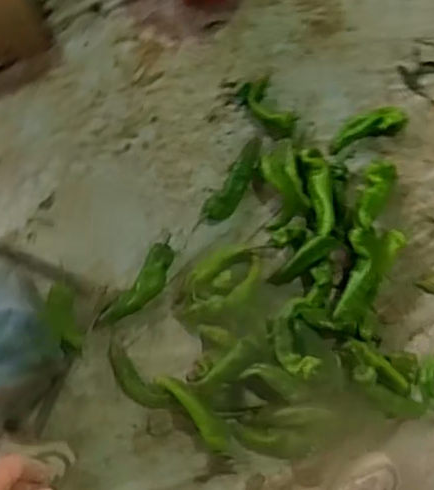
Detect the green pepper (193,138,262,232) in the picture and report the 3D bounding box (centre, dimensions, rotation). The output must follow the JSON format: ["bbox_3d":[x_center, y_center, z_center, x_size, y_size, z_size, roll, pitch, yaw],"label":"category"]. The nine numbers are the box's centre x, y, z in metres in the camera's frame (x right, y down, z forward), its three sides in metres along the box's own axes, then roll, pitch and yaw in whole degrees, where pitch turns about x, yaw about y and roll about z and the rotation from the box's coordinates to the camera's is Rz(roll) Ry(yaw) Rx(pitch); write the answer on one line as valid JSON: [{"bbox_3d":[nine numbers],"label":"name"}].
[{"bbox_3d":[0.033,-0.115,1.219,0.054,0.046,0.214,35,84,2],"label":"green pepper"}]

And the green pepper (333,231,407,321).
[{"bbox_3d":[0.295,0.058,1.190,0.071,0.055,0.200,27,84,1],"label":"green pepper"}]

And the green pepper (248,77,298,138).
[{"bbox_3d":[0.108,-0.273,1.244,0.063,0.038,0.123,-36,86,-5],"label":"green pepper"}]

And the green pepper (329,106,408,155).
[{"bbox_3d":[0.299,-0.233,1.243,0.159,0.043,0.055,-19,85,5],"label":"green pepper"}]

